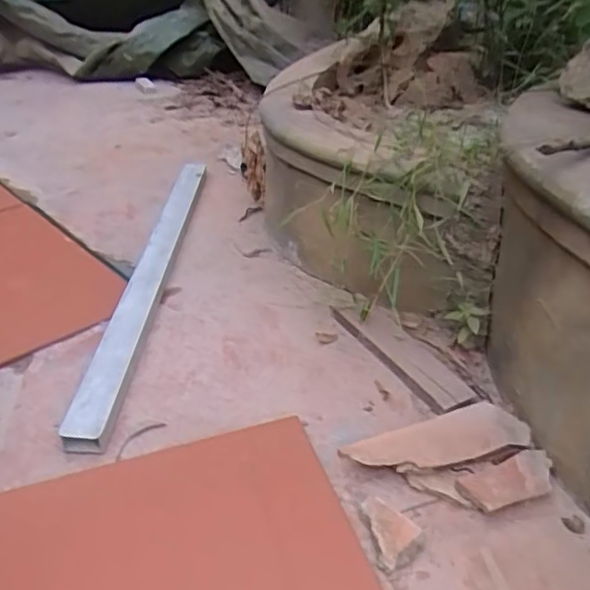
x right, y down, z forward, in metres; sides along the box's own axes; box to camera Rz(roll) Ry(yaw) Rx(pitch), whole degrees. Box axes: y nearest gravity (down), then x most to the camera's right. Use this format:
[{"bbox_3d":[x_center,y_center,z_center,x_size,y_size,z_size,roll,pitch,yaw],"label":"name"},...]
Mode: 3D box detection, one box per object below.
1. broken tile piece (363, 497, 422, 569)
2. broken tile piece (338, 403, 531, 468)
[{"bbox_3d":[0.096,0.231,0.618,0.042,0.018,0.069,-10,33,-14],"label":"broken tile piece"},{"bbox_3d":[0.155,0.165,0.696,0.200,0.030,0.070,-11,33,-15],"label":"broken tile piece"}]

